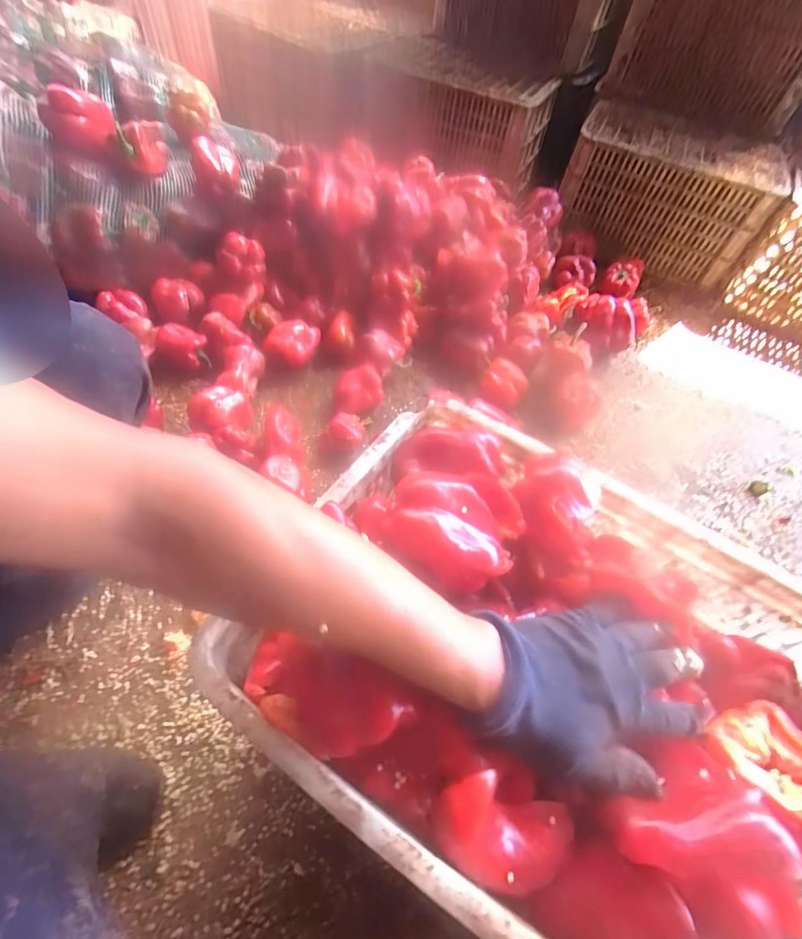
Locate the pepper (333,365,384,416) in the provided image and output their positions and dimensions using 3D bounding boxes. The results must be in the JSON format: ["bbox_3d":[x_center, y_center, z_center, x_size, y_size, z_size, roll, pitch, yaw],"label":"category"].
[{"bbox_3d":[-0.081,-0.160,0.838,0.094,0.090,0.061,4,55,-3],"label":"pepper"}]

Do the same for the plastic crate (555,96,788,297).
[{"bbox_3d":[0.745,-0.798,1.280,0.515,0.307,0.417,25,56,11],"label":"plastic crate"}]

